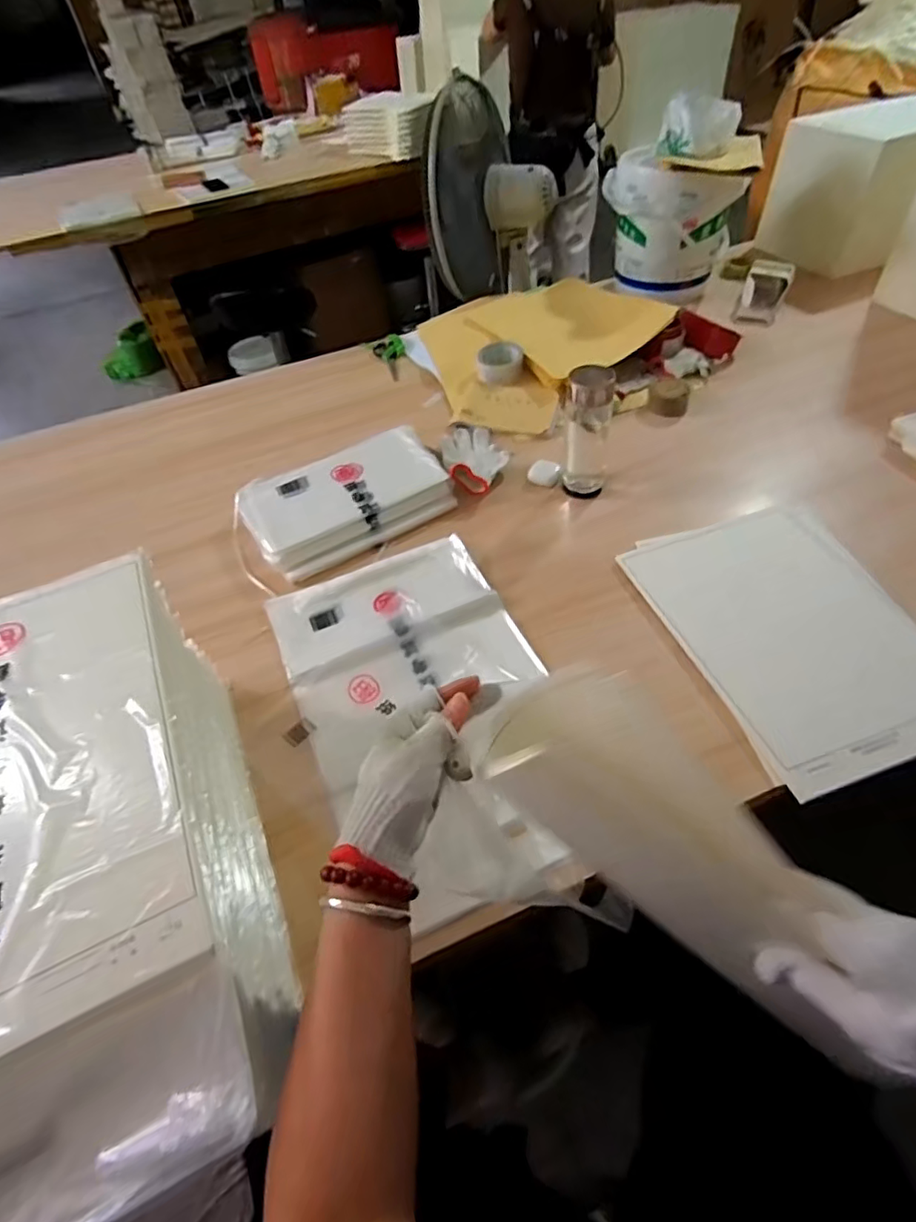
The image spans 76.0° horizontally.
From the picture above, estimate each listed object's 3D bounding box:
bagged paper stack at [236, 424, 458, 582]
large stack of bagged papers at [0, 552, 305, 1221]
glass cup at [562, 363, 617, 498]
[{"bbox_3d":[-0.175,-0.176,0.926,0.306,0.057,0.204,-26,52,-16],"label":"bagged paper stack"},{"bbox_3d":[-0.314,0.218,0.477,0.263,0.228,0.455,-23,51,-13],"label":"large stack of bagged papers"},{"bbox_3d":[0.192,-0.264,0.866,0.057,0.181,0.052,-3,49,4],"label":"glass cup"}]

